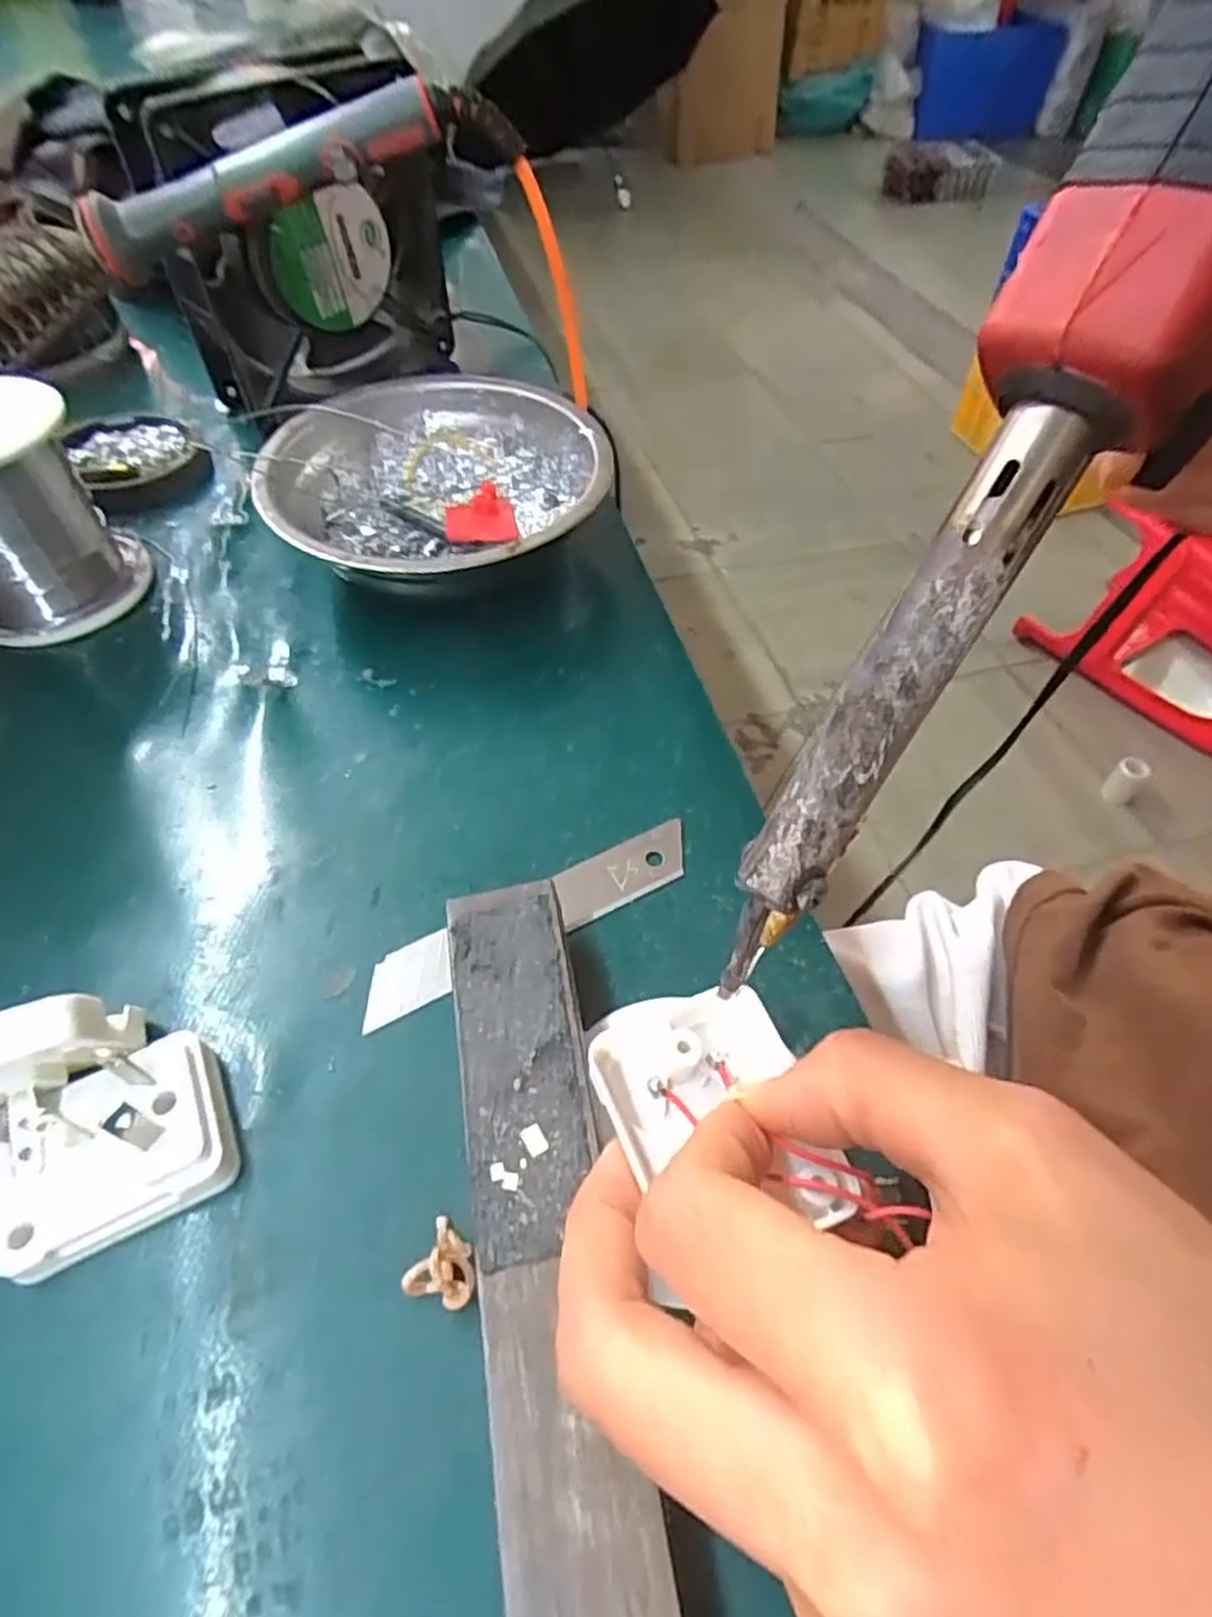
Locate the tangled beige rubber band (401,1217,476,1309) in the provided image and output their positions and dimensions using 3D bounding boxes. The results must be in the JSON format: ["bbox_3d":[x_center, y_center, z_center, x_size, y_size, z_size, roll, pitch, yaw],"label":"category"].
[{"bbox_3d":[-0.033,0.097,0.165,0.014,0.005,0.015,24,55,14],"label":"tangled beige rubber band"}]

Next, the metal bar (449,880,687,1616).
[{"bbox_3d":[-0.009,0.101,0.153,0.027,0.025,0.184,-8,54,-8],"label":"metal bar"}]

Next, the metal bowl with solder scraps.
[{"bbox_3d":[-0.065,-0.124,0.312,0.125,0.043,0.120,1,53,-1],"label":"metal bowl with solder scraps"}]

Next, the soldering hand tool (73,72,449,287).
[{"bbox_3d":[-0.129,-0.243,0.298,0.142,0.023,0.028,-22,55,1],"label":"soldering hand tool"}]

